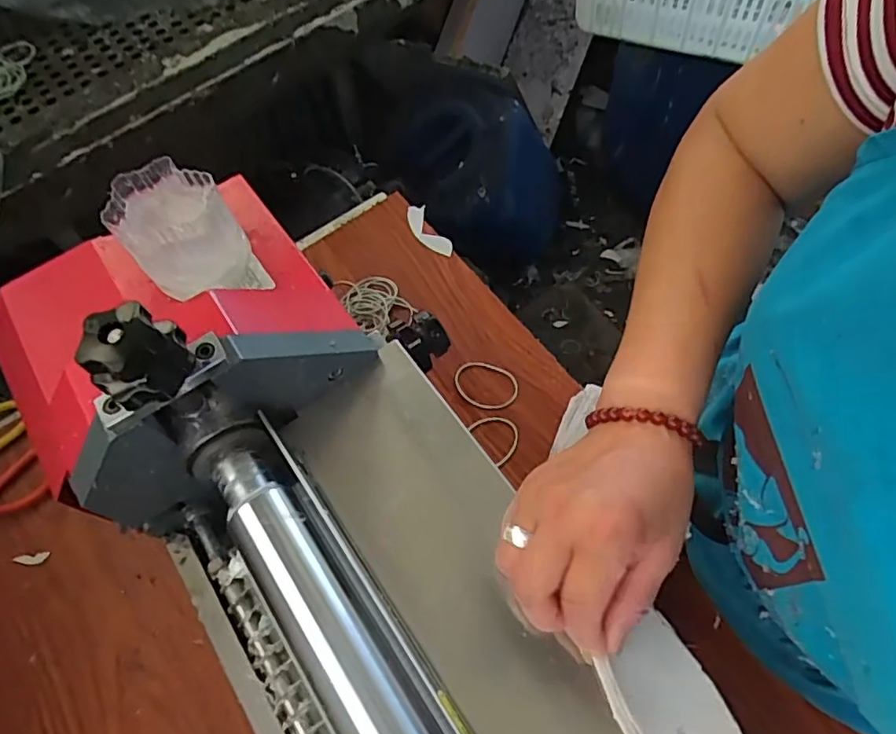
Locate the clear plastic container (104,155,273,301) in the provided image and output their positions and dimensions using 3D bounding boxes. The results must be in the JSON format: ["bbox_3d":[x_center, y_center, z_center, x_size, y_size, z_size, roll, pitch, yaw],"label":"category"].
[{"bbox_3d":[-0.187,-0.091,0.425,0.076,0.074,0.084,-30,65,-11],"label":"clear plastic container"}]

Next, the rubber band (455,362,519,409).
[{"bbox_3d":[0.039,0.018,0.604,0.065,0.004,0.049,7,67,6],"label":"rubber band"}]

